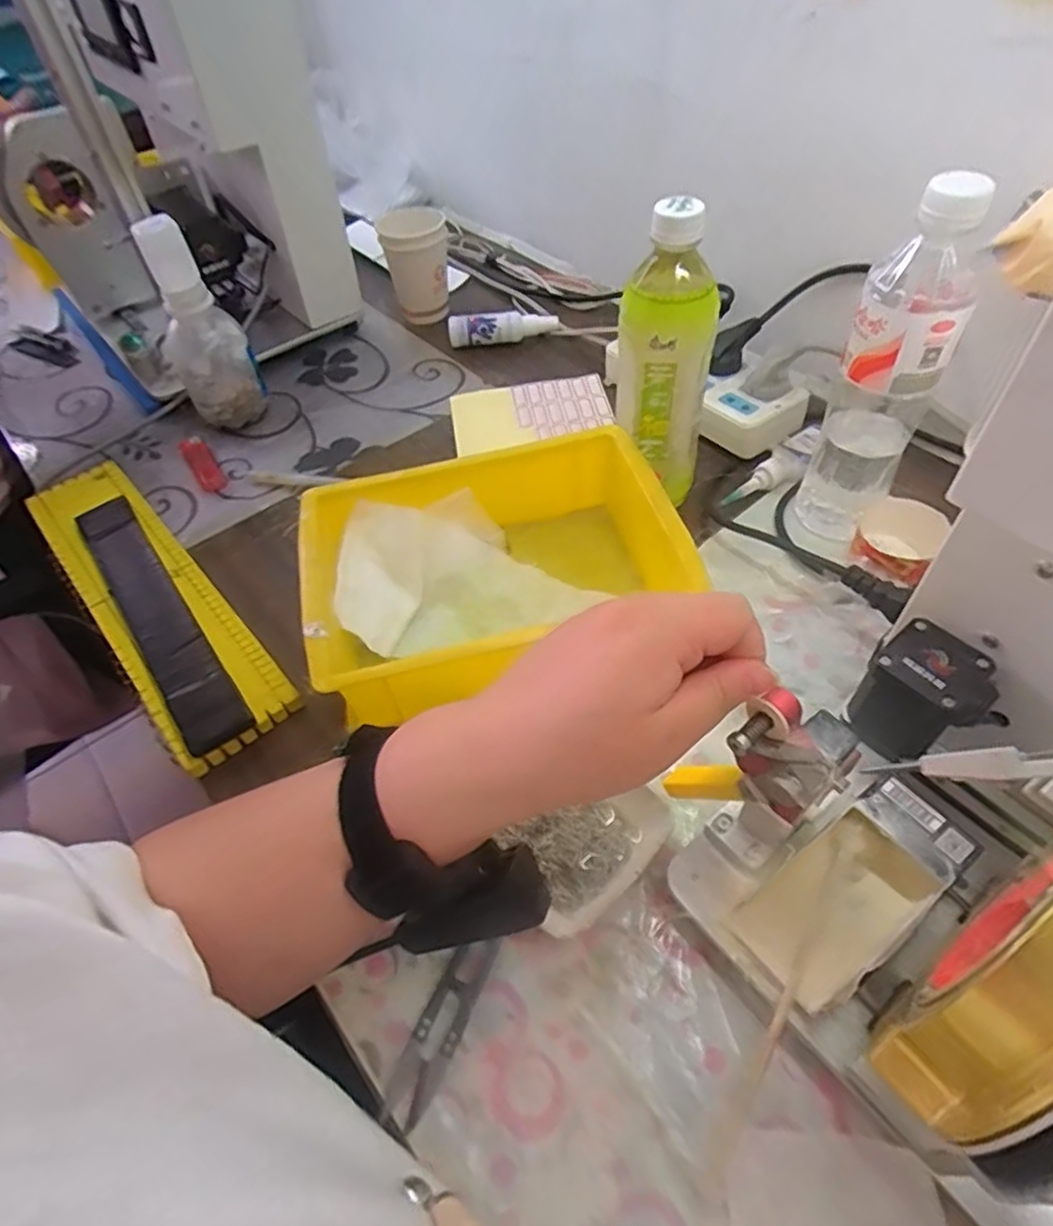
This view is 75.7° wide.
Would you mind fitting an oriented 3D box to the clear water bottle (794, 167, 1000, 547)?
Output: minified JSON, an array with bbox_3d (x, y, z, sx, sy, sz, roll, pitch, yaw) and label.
[{"bbox_3d":[0.235,-0.156,0.444,0.055,0.230,0.070,20,57,20],"label":"clear water bottle"}]

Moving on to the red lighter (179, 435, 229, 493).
[{"bbox_3d":[-0.298,-0.137,0.624,0.023,0.011,0.081,-31,55,-19],"label":"red lighter"}]

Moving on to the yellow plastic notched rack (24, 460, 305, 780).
[{"bbox_3d":[-0.291,-0.017,0.517,0.081,0.027,0.338,-37,58,-21],"label":"yellow plastic notched rack"}]

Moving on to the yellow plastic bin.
[{"bbox_3d":[-0.024,-0.028,0.472,0.244,0.074,0.175,-16,53,-7],"label":"yellow plastic bin"}]

